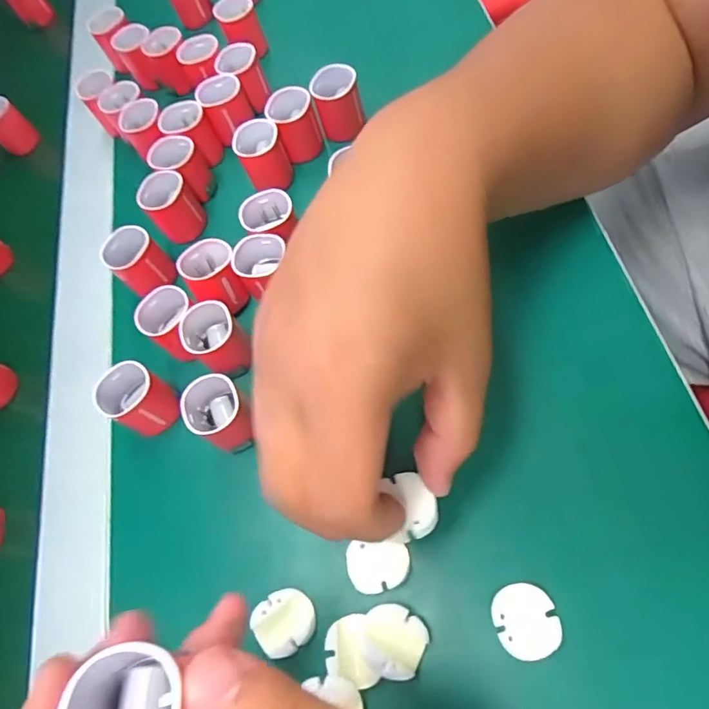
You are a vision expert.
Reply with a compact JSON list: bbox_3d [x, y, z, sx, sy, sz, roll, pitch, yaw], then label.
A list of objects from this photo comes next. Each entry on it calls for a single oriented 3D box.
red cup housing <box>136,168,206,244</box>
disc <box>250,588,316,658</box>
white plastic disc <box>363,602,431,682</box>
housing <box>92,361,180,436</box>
[{"bbox_3d":[-0.116,-0.094,0.331,0.032,0.031,0.031,-5,64,9],"label":"red cup housing"},{"bbox_3d":[-0.032,0.118,0.231,0.026,0.004,0.024,-5,64,9],"label":"disc"},{"bbox_3d":[0.016,0.118,0.215,0.027,0.005,0.026,4,52,-5],"label":"white plastic disc"},{"bbox_3d":[-0.115,0.024,0.277,0.034,0.029,0.029,16,69,18],"label":"housing"}]

